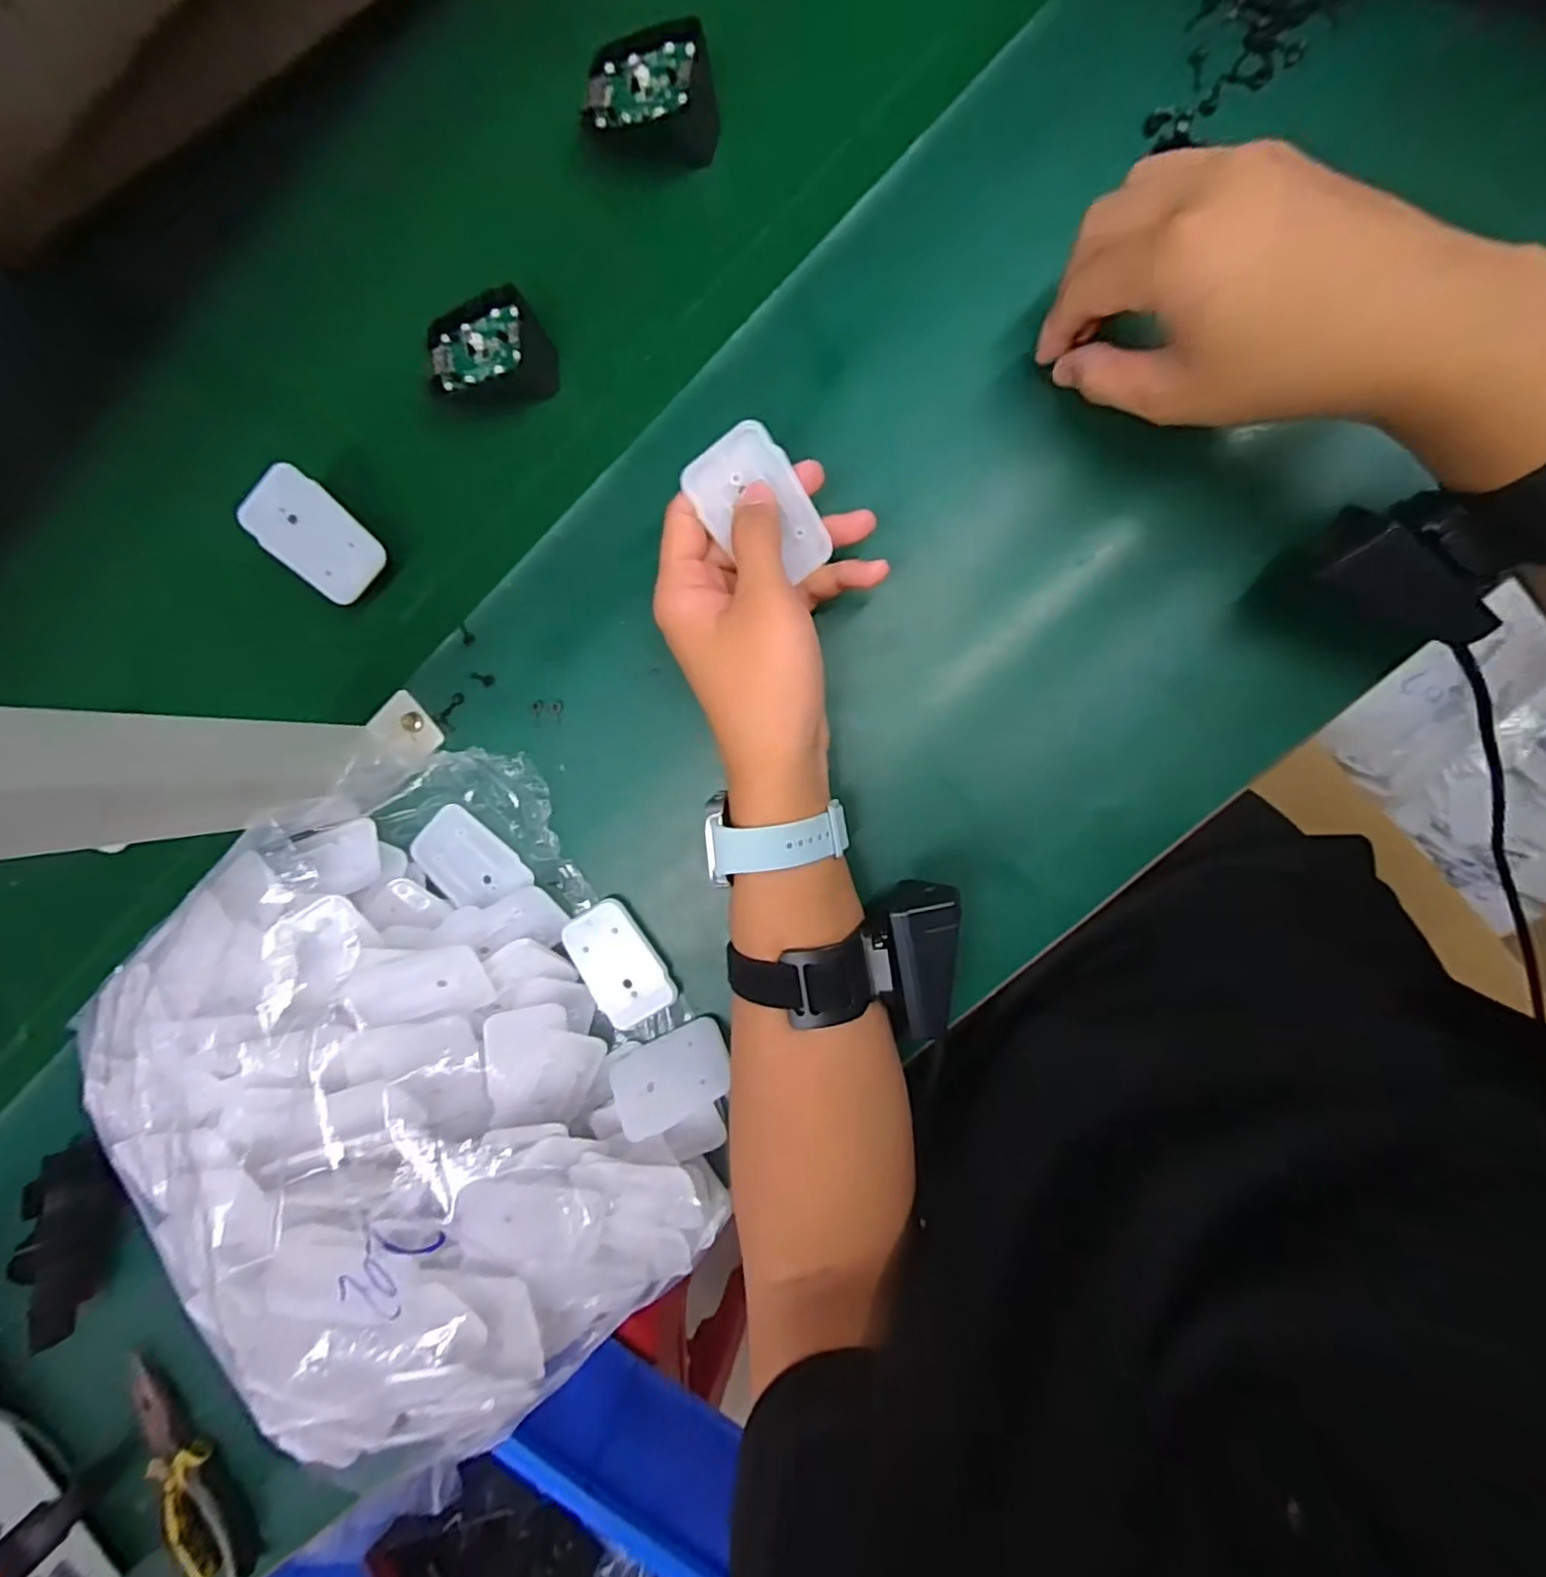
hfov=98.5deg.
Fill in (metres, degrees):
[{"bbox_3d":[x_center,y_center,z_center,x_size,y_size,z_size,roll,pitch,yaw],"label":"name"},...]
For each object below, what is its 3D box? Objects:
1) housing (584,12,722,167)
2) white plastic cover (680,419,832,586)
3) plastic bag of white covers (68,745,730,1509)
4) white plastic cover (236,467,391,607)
[{"bbox_3d":[-0.062,-0.348,0.331,0.070,0.024,0.046,18,96,5],"label":"housing"},{"bbox_3d":[-0.005,-0.125,0.301,0.044,0.004,0.067,-36,117,3],"label":"white plastic cover"},{"bbox_3d":[-0.189,0.174,0.357,0.288,0.098,0.339,-35,89,8],"label":"plastic bag of white covers"},{"bbox_3d":[-0.249,-0.137,0.363,0.066,0.007,0.043,44,85,-20],"label":"white plastic cover"}]

